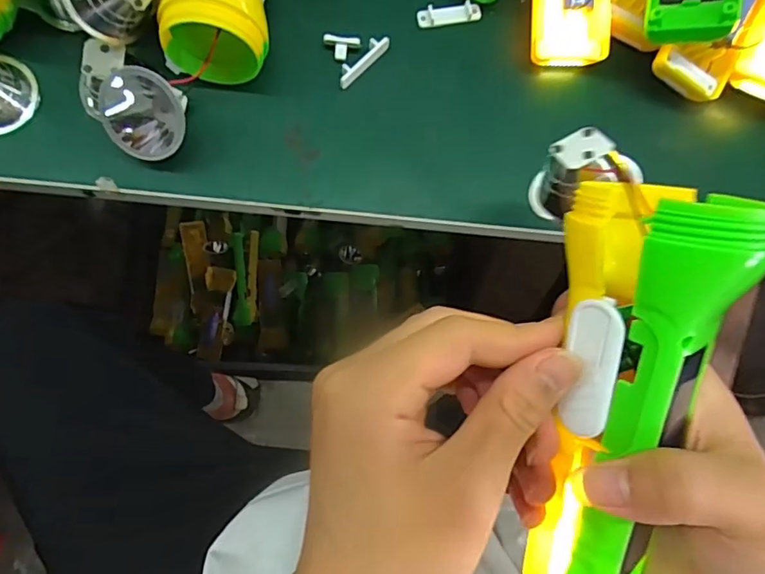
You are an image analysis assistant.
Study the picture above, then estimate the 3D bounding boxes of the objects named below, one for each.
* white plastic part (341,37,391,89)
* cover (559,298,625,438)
[{"bbox_3d":[-0.011,-0.126,0.287,0.008,0.006,0.037,43,82,3],"label":"white plastic part"},{"bbox_3d":[0.069,0.027,0.172,0.004,0.018,0.047,-8,108,-37],"label":"cover"}]

